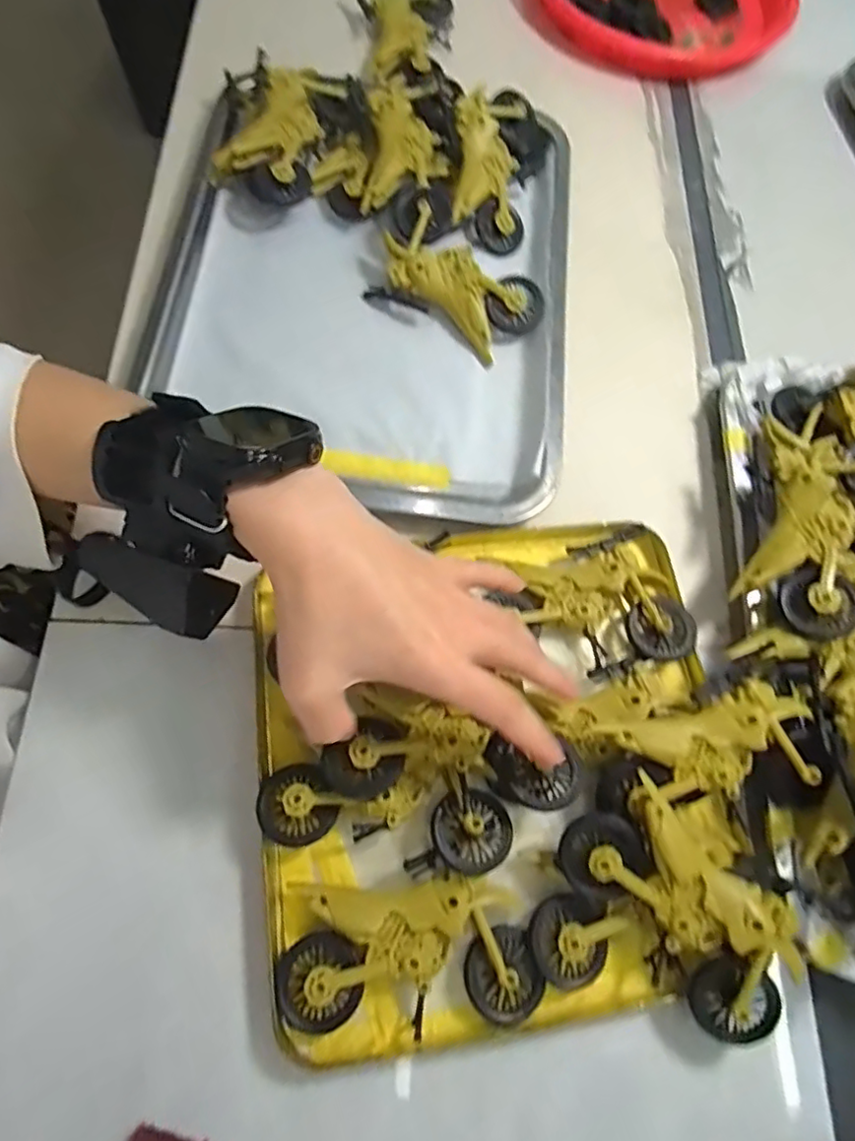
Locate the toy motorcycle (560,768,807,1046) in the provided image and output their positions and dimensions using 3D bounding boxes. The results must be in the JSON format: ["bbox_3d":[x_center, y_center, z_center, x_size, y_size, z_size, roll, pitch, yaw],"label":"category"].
[{"bbox_3d":[0.117,0.159,0.282,0.069,0.042,0.121,-40,78,-15],"label":"toy motorcycle"}]

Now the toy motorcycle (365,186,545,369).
[{"bbox_3d":[0.015,-0.196,0.407,0.084,0.034,0.118,-39,78,-15],"label":"toy motorcycle"}]

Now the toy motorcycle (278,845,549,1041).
[{"bbox_3d":[-0.007,0.171,0.283,0.114,0.024,0.067,1,71,-4],"label":"toy motorcycle"}]

